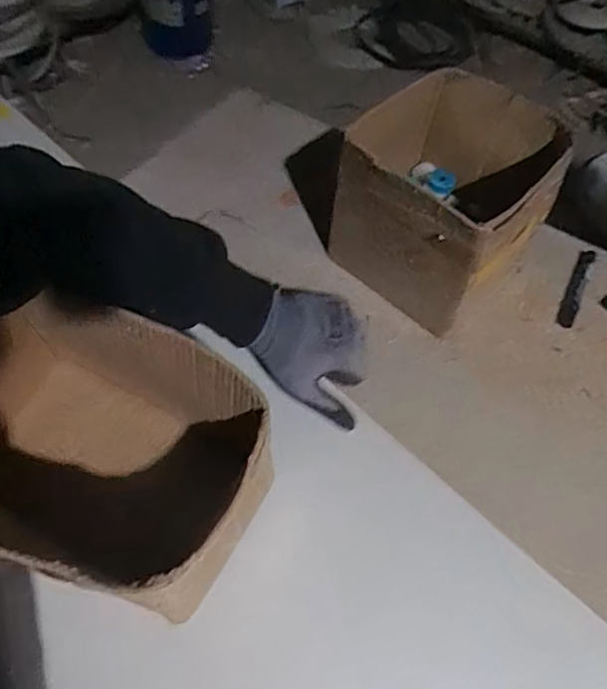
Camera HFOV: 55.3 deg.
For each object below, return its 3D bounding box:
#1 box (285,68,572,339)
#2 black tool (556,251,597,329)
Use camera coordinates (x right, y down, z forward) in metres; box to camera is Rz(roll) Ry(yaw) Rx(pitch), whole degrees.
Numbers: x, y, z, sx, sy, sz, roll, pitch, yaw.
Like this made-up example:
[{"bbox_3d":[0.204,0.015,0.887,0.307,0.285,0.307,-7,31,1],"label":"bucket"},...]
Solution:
[{"bbox_3d":[0.160,-0.168,0.668,0.202,0.191,0.204,36,65,18],"label":"box"},{"bbox_3d":[0.341,-0.071,0.723,0.020,0.007,0.129,26,62,13],"label":"black tool"}]

